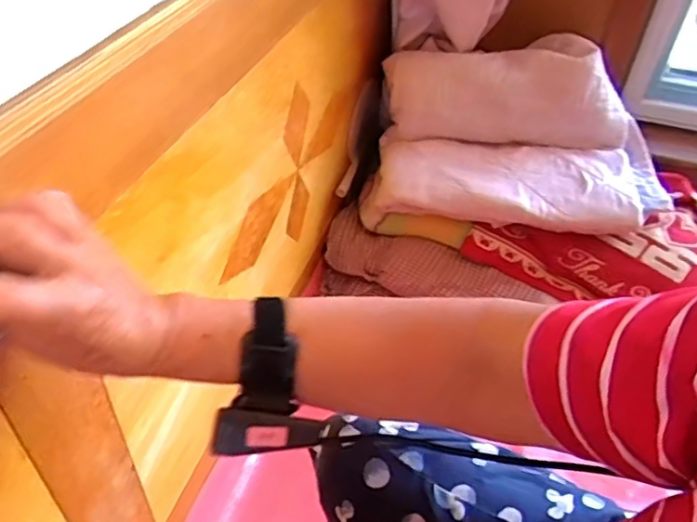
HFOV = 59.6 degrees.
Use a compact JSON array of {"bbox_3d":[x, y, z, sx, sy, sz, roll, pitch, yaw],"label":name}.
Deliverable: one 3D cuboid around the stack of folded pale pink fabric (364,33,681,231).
[{"bbox_3d":[0.312,-0.221,1.085,0.528,0.231,0.260,3,43,1],"label":"stack of folded pale pink fabric"}]

